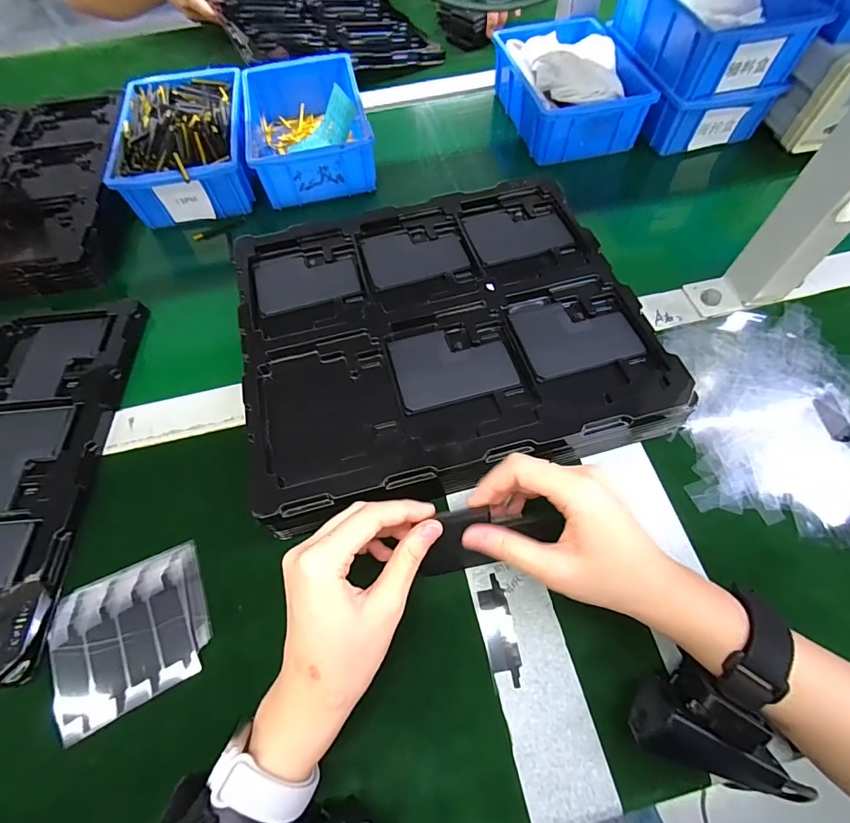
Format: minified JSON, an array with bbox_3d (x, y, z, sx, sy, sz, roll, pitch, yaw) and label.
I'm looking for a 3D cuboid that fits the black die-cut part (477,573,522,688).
[{"bbox_3d":[0.049,0.143,0.287,0.020,0.004,0.064,-8,63,-3],"label":"black die-cut part"}]

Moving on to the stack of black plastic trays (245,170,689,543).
[{"bbox_3d":[0.009,-0.073,0.374,0.315,0.048,0.289,-14,64,-6],"label":"stack of black plastic trays"}]

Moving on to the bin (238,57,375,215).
[{"bbox_3d":[-0.142,-0.343,0.523,0.131,0.058,0.205,-12,64,-4],"label":"bin"}]

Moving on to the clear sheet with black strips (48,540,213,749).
[{"bbox_3d":[-0.198,0.150,0.294,0.097,0.007,0.088,-25,65,-11],"label":"clear sheet with black strips"}]

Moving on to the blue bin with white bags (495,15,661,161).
[{"bbox_3d":[0.176,-0.417,0.543,0.149,0.067,0.211,-11,64,-4],"label":"blue bin with white bags"}]

